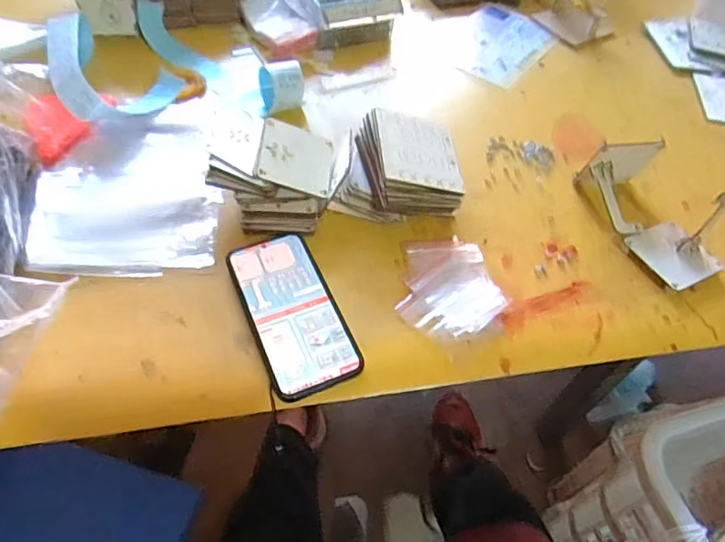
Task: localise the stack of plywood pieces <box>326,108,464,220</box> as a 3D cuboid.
[{"bbox_3d":[0.034,-0.107,0.561,0.128,0.074,0.105,-1,53,-6],"label":"stack of plywood pieces"}]

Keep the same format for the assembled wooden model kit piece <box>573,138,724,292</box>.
[{"bbox_3d":[0.307,-0.070,0.541,0.076,0.085,0.171,-14,67,-14],"label":"assembled wooden model kit piece"}]

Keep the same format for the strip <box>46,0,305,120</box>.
[{"bbox_3d":[-0.233,-0.272,0.674,0.275,0.083,0.238,-10,54,-13],"label":"strip"}]

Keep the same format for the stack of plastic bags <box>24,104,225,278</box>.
[{"bbox_3d":[-0.248,-0.095,0.570,0.173,0.015,0.247,-6,54,-10],"label":"stack of plastic bags"}]

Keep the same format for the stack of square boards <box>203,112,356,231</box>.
[{"bbox_3d":[-0.088,-0.101,0.546,0.141,0.071,0.113,10,52,2],"label":"stack of square boards"}]

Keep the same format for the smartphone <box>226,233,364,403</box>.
[{"bbox_3d":[-0.063,0.034,0.476,0.076,0.016,0.161,-18,56,-18],"label":"smartphone"}]

